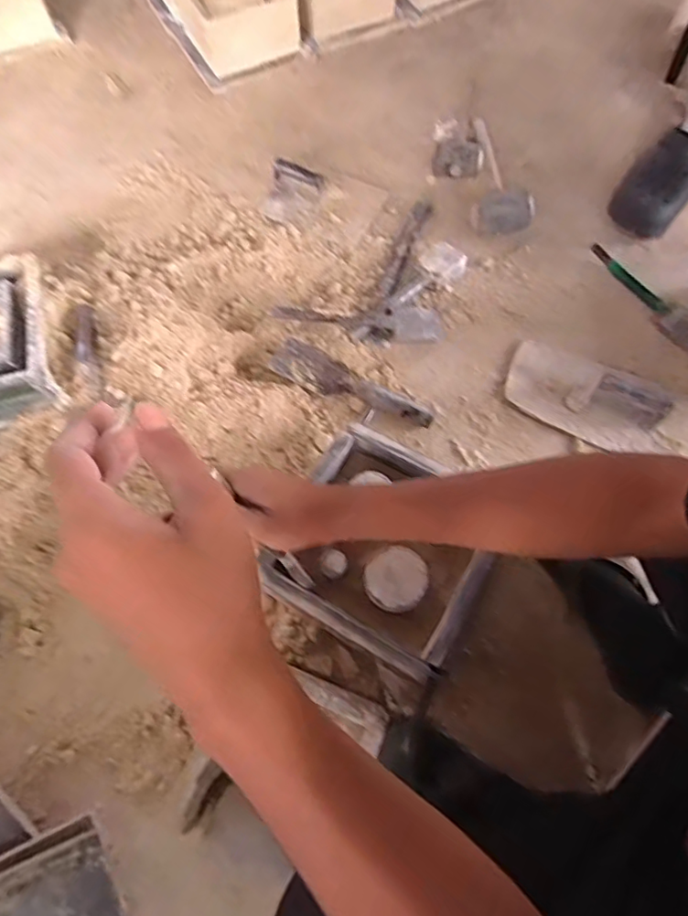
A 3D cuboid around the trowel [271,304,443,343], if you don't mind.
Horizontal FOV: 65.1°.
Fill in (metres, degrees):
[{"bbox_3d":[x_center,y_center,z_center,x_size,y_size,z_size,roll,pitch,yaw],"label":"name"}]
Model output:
[{"bbox_3d":[0.023,-0.225,0.885,0.276,0.032,0.065,1,68,-16],"label":"trowel"}]

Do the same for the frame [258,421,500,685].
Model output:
[{"bbox_3d":[0.052,0.108,0.674,0.242,0.061,0.244,28,68,12],"label":"frame"}]

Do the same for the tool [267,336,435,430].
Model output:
[{"bbox_3d":[0.015,-0.113,0.858,0.267,0.037,0.074,25,72,10],"label":"tool"}]

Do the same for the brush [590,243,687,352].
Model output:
[{"bbox_3d":[0.511,-0.274,0.915,0.048,0.020,0.251,-35,72,-12],"label":"brush"}]

